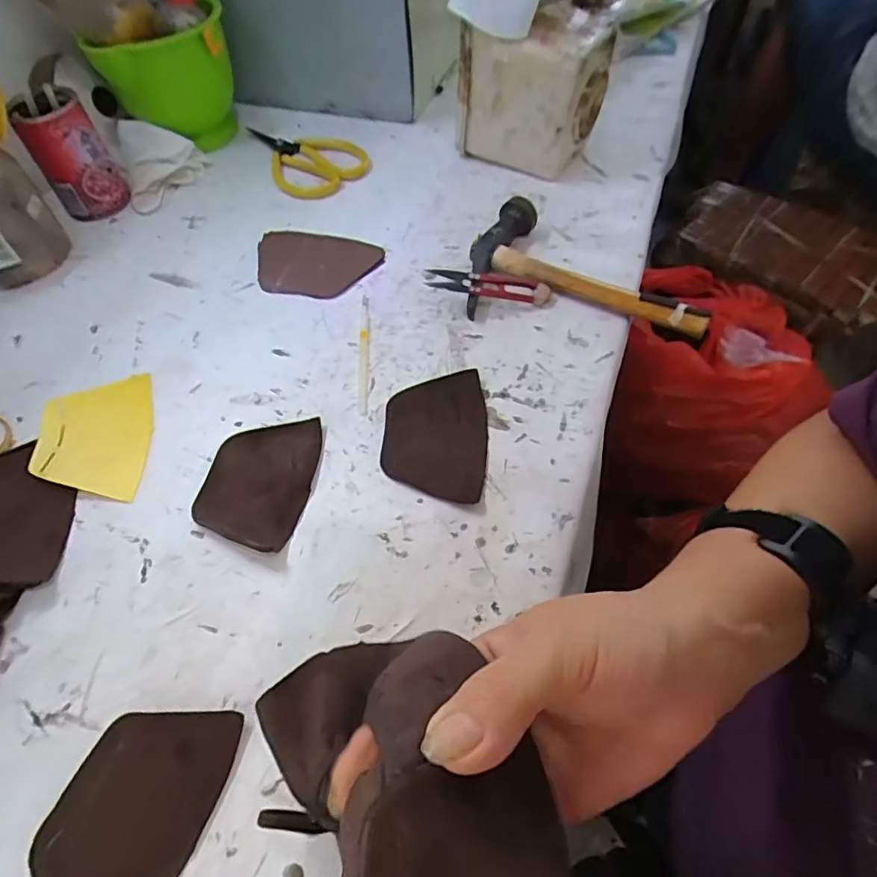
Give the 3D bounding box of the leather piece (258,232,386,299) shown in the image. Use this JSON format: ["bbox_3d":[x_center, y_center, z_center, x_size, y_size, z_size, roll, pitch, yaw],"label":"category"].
[{"bbox_3d":[-0.116,-0.164,0.512,0.117,0.007,0.085,12,54,6],"label":"leather piece"}]

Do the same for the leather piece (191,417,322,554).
[{"bbox_3d":[-0.121,0.026,0.371,0.070,0.007,0.099,7,54,1],"label":"leather piece"}]

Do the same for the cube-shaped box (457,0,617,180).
[{"bbox_3d":[0.094,-0.352,0.541,0.127,0.135,0.102,28,61,20],"label":"cube-shaped box"}]

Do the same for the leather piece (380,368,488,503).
[{"bbox_3d":[-0.003,-0.004,0.386,0.071,0.009,0.103,1,56,3],"label":"leather piece"}]

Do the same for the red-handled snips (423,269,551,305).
[{"bbox_3d":[0.042,-0.128,0.460,0.102,0.013,0.020,6,55,-10],"label":"red-handled snips"}]

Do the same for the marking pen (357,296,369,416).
[{"bbox_3d":[-0.060,-0.071,0.441,0.008,0.004,0.124,-4,55,0],"label":"marking pen"}]

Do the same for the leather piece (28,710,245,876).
[{"bbox_3d":[-0.151,0.182,0.268,0.070,0.009,0.106,18,58,15],"label":"leather piece"}]

